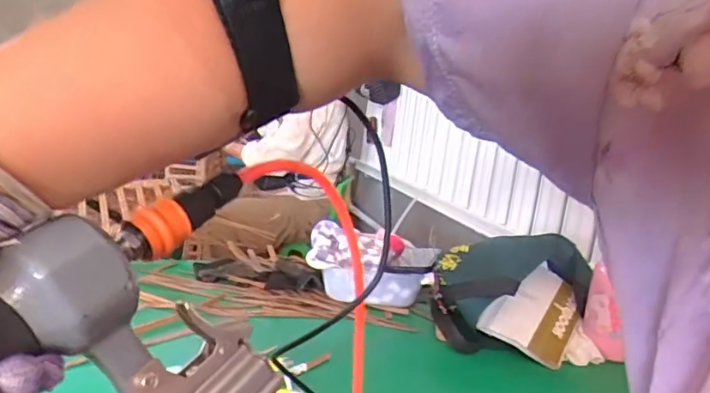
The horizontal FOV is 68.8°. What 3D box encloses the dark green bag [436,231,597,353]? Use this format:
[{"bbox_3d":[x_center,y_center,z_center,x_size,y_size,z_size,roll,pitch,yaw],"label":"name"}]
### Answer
[{"bbox_3d":[0.246,0.153,0.814,0.244,0.158,0.154,9,11,10],"label":"dark green bag"}]

